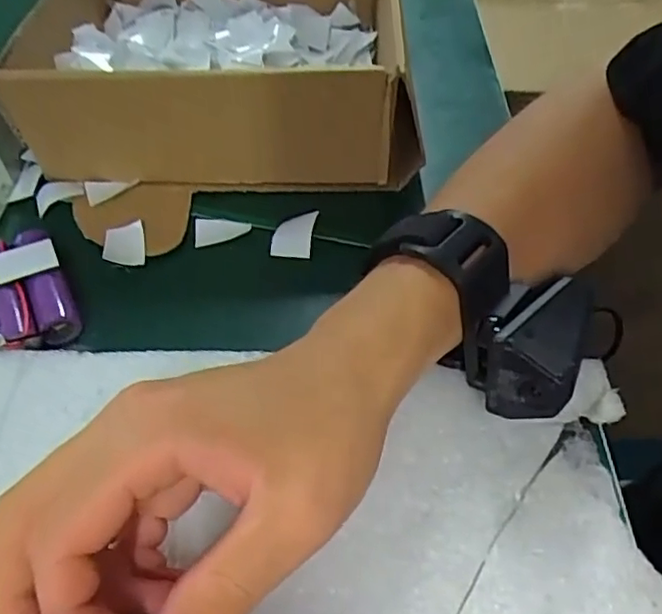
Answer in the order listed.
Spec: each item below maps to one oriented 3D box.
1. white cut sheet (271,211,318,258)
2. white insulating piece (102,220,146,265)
[{"bbox_3d":[-0.020,-0.039,0.328,0.021,0.004,0.027,9,75,6],"label":"white cut sheet"},{"bbox_3d":[-0.108,-0.032,0.322,0.021,0.004,0.028,-14,58,-1],"label":"white insulating piece"}]

